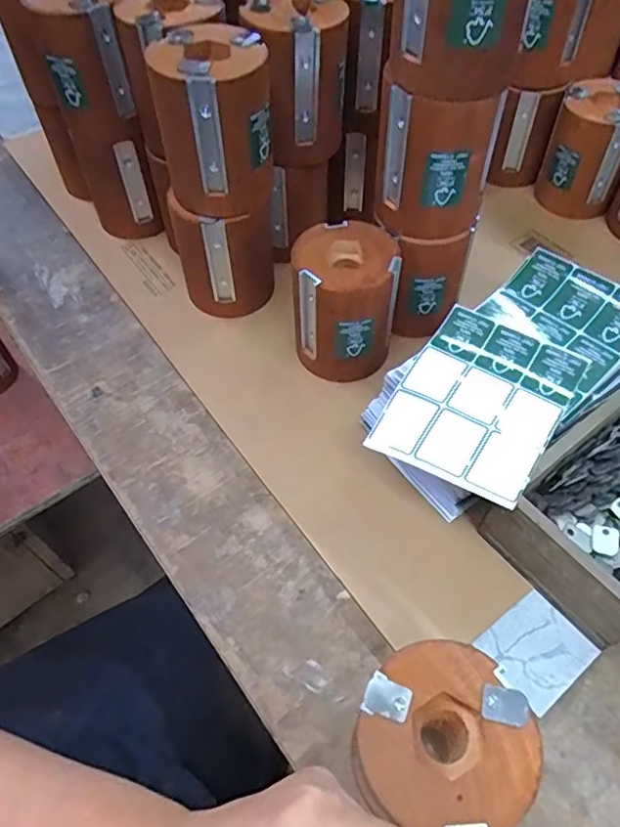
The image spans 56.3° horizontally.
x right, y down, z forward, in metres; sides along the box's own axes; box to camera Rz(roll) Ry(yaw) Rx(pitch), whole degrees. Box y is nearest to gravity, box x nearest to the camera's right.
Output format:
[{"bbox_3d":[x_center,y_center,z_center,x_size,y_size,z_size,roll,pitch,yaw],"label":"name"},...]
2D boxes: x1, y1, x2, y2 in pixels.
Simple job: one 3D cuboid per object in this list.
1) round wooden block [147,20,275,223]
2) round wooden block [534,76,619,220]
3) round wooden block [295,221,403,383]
[{"bbox_3d":[-0.067,-0.208,0.417,0.080,0.100,0.077,-15,56,-8],"label":"round wooden block"},{"bbox_3d":[0.273,-0.257,0.567,0.076,0.098,0.076,17,57,14],"label":"round wooden block"},{"bbox_3d":[0.028,-0.080,0.454,0.073,0.105,0.074,-1,54,2],"label":"round wooden block"}]

